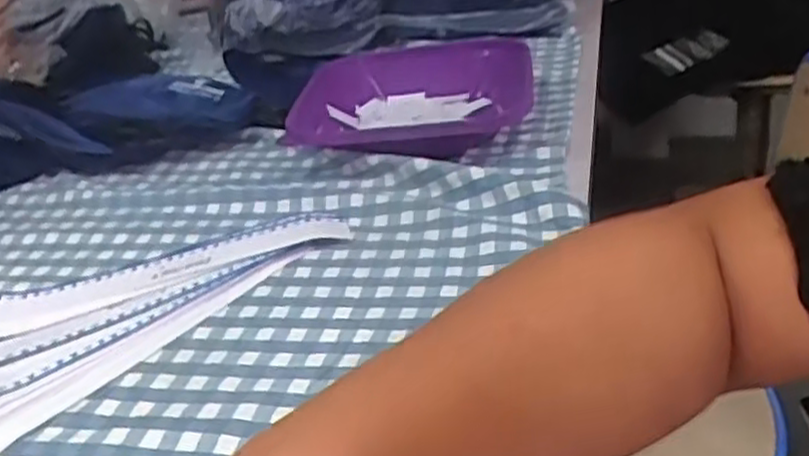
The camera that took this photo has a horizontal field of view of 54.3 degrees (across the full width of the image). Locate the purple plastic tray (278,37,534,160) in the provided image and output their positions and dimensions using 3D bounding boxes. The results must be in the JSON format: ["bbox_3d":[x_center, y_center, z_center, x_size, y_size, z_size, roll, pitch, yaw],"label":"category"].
[{"bbox_3d":[0.008,-0.090,0.583,0.168,0.046,0.161,0,30,12],"label":"purple plastic tray"}]

